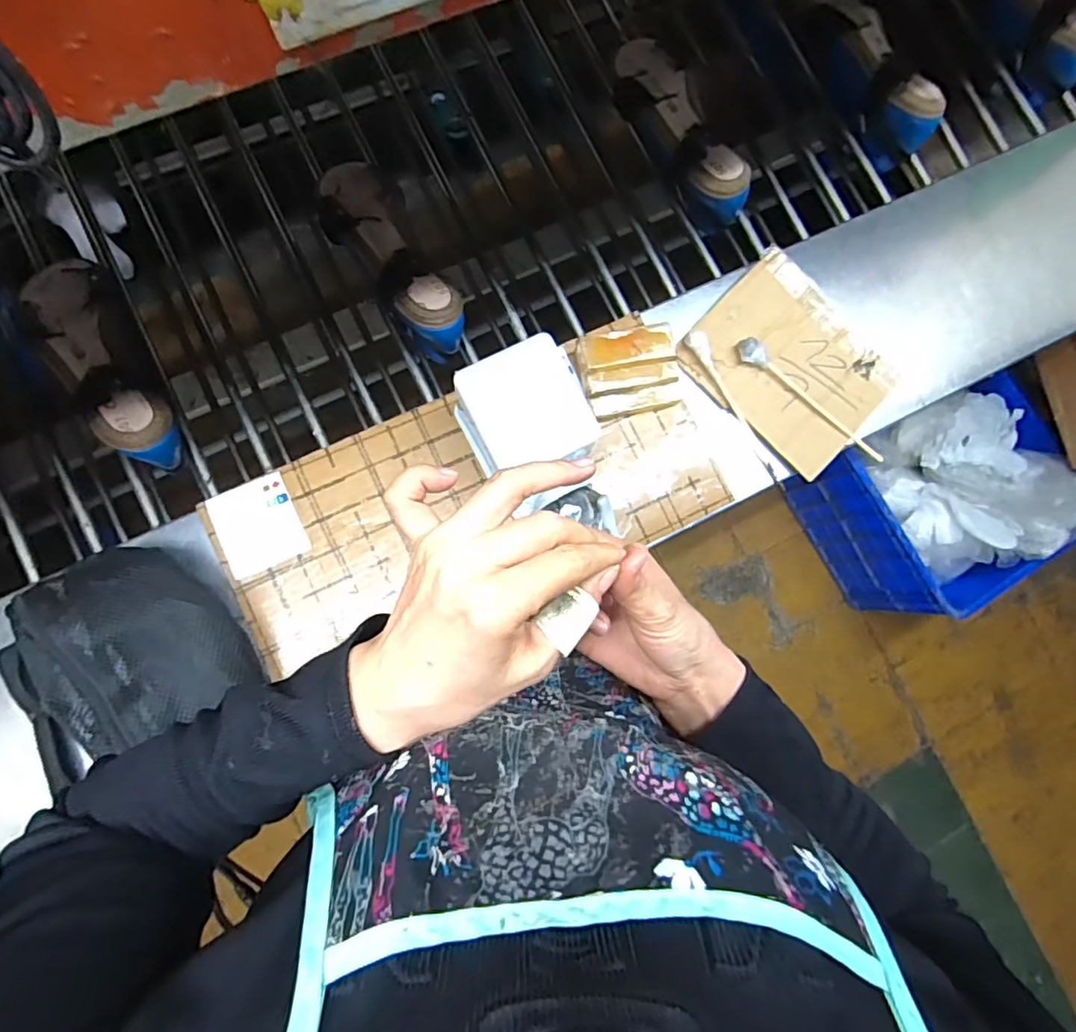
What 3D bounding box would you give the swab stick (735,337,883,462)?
[{"bbox_3d":[0.297,-0.128,0.601,0.197,0.021,0.024,37,80,2],"label":"swab stick"}]

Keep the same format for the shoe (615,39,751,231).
[{"bbox_3d":[0.163,-0.456,0.671,0.068,0.081,0.243,-32,85,-8],"label":"shoe"}]

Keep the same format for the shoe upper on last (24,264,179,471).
[{"bbox_3d":[-0.441,-0.157,0.564,0.079,0.067,0.233,-27,84,-8],"label":"shoe upper on last"}]

